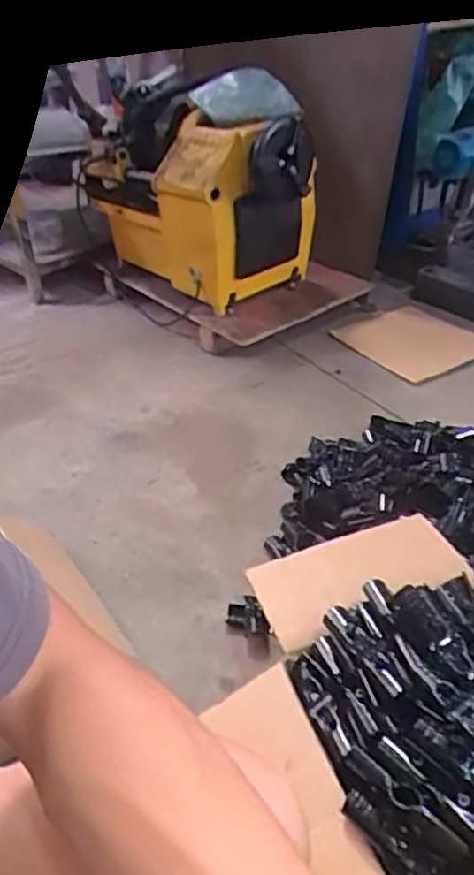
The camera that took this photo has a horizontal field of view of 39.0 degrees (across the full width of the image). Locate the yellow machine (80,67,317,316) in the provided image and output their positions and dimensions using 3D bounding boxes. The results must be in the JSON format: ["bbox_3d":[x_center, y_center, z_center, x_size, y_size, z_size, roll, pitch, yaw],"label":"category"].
[{"bbox_3d":[-0.092,-0.600,1.590,0.287,0.447,0.522,-30,44,-31],"label":"yellow machine"}]

